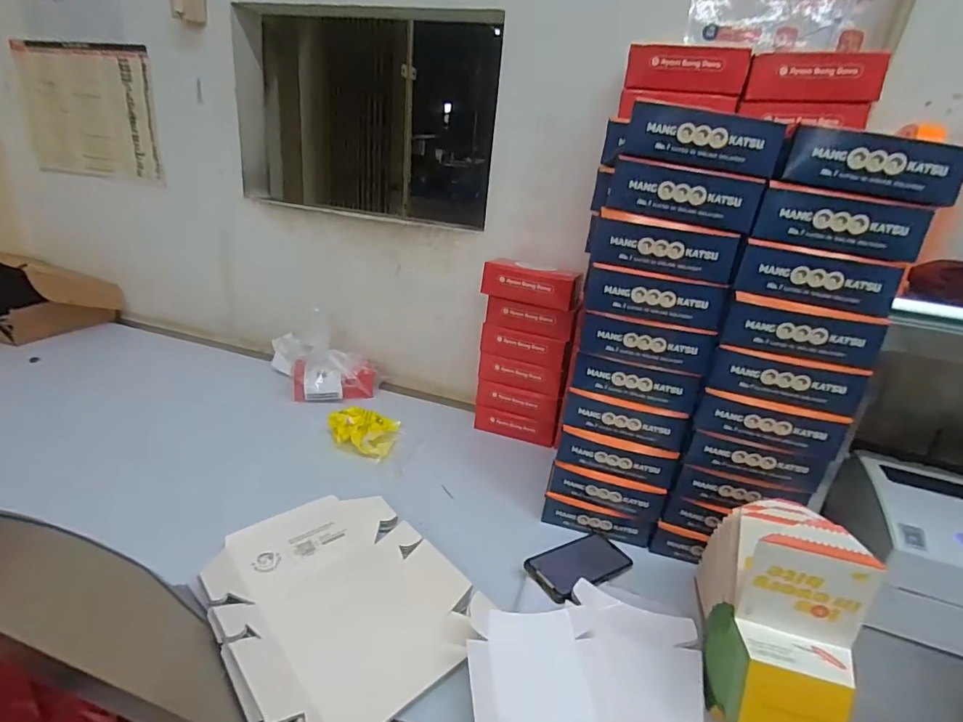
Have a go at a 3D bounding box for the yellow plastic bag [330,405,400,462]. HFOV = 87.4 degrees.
[{"bbox_3d":[-0.235,0.135,0.994,0.140,0.035,0.121,10,24,8],"label":"yellow plastic bag"}]

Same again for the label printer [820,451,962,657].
[{"bbox_3d":[0.623,0.264,0.705,0.209,0.158,0.199,10,24,7],"label":"label printer"}]

